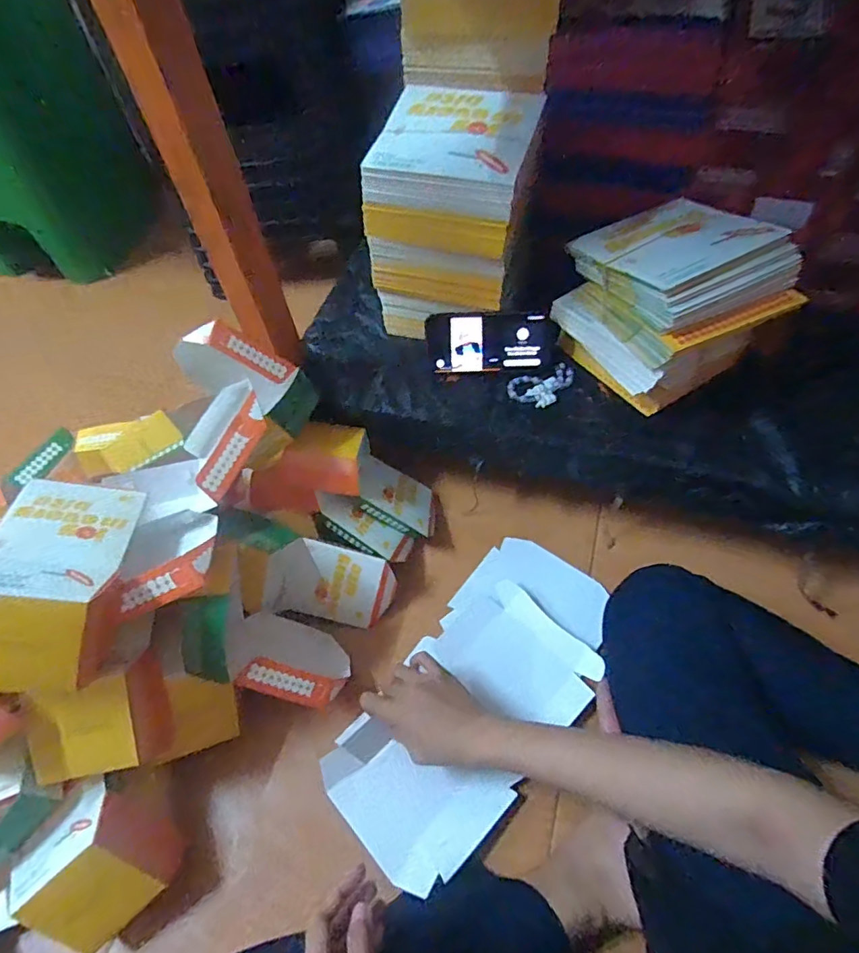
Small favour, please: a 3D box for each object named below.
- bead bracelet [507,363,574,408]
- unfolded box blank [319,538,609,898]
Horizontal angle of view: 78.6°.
[{"bbox_3d":[0.150,-0.116,0.683,0.088,0.007,0.056,-20,56,-9],"label":"bead bracelet"},{"bbox_3d":[0.065,0.247,0.614,0.187,0.024,0.390,31,60,24],"label":"unfolded box blank"}]

